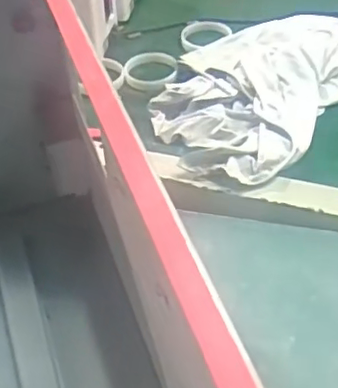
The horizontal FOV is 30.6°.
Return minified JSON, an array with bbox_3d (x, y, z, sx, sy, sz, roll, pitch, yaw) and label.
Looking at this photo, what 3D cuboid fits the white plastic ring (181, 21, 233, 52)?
[{"bbox_3d":[0.055,-0.266,1.025,0.081,0.015,0.081,-2,45,2],"label":"white plastic ring"}]

